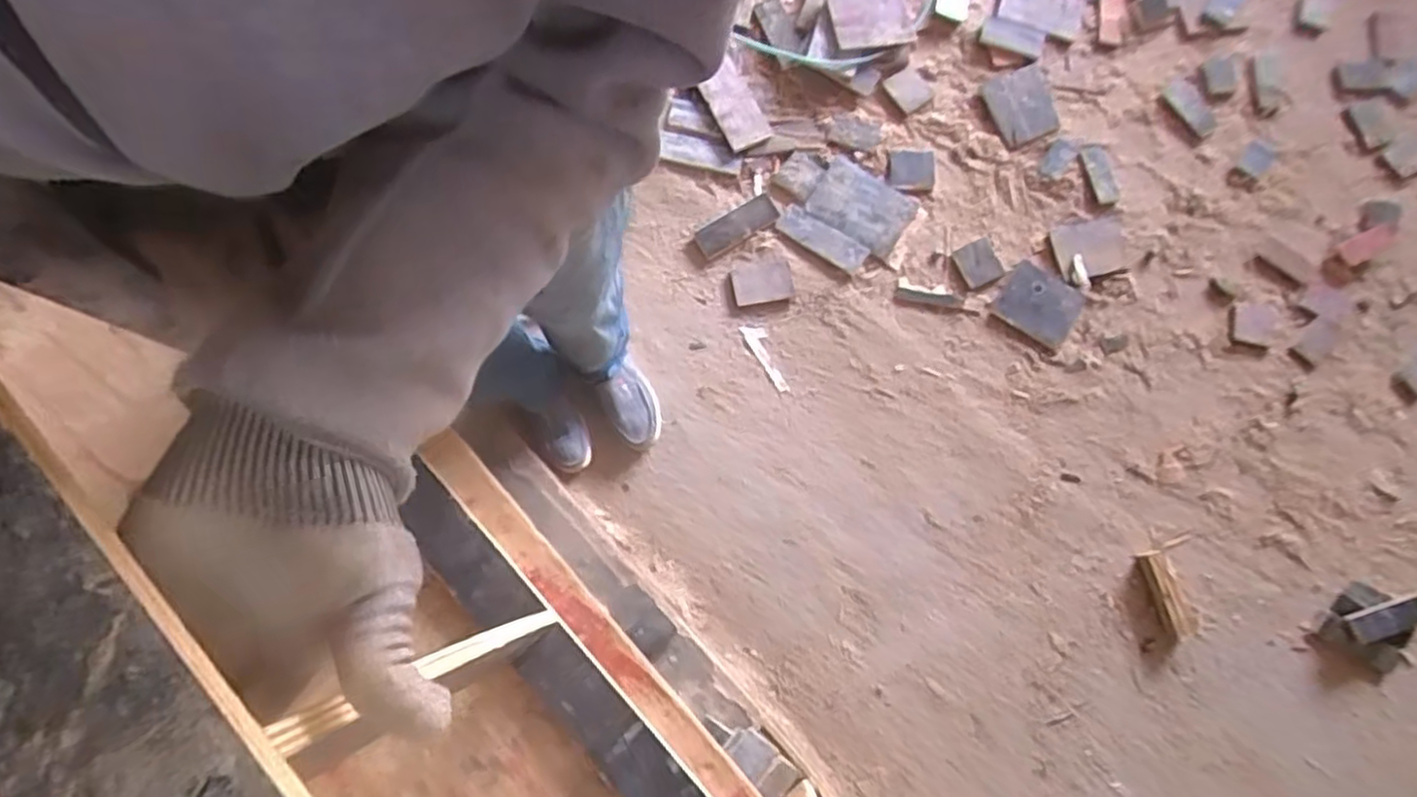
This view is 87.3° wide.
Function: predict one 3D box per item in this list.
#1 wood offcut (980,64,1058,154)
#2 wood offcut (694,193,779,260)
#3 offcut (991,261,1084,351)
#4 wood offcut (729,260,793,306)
[{"bbox_3d":[0.636,-0.595,1.518,0.110,0.021,0.149,-25,84,25],"label":"wood offcut"},{"bbox_3d":[0.057,-0.356,1.539,0.171,0.021,0.067,-30,82,-7],"label":"wood offcut"},{"bbox_3d":[0.670,-0.190,1.510,0.153,0.026,0.126,34,94,9],"label":"offcut"},{"bbox_3d":[0.109,-0.238,1.525,0.121,0.015,0.082,-11,81,-4],"label":"wood offcut"}]

